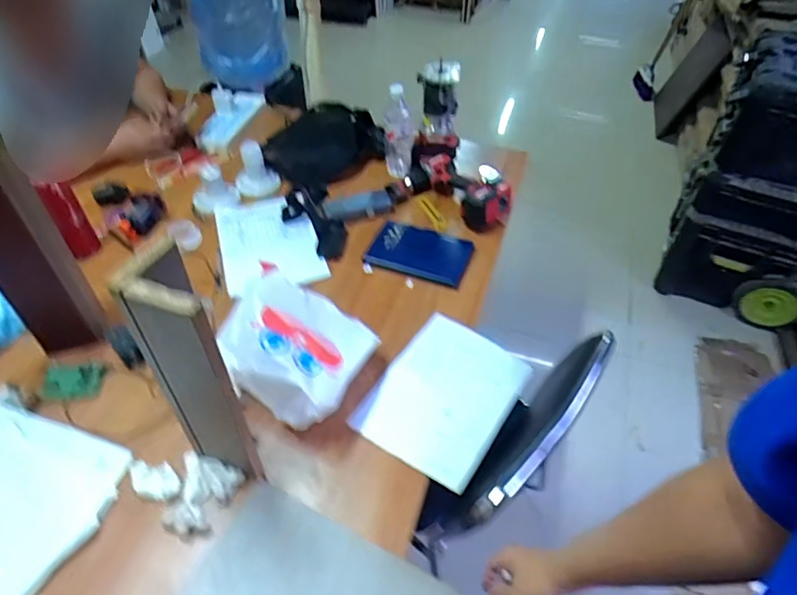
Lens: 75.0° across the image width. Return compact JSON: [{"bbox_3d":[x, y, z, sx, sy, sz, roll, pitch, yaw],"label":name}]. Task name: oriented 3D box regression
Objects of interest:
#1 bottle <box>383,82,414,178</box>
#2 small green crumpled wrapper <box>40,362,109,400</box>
[{"bbox_3d":[0.003,-0.420,1.304,0.076,0.232,0.069,2,47,-1],"label":"bottle"},{"bbox_3d":[-0.565,0.144,0.900,0.094,0.008,0.063,-3,49,-4],"label":"small green crumpled wrapper"}]

